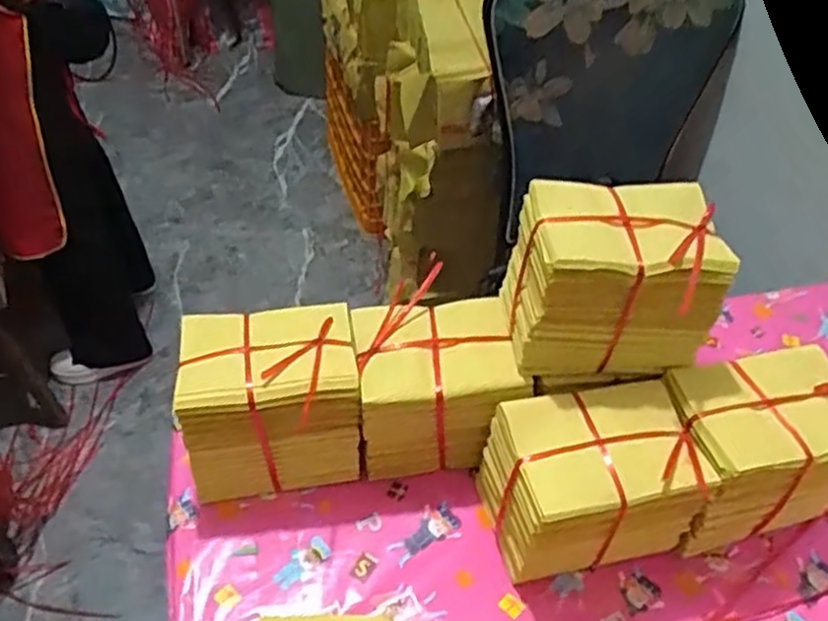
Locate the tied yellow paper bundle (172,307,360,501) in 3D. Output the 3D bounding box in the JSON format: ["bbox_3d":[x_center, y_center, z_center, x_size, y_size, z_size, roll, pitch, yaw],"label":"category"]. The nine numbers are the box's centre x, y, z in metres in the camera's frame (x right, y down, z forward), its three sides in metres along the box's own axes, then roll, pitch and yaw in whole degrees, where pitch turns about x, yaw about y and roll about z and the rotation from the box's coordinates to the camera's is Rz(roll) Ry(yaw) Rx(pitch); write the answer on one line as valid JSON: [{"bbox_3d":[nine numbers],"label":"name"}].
[{"bbox_3d":[-0.139,0.089,0.719,0.160,0.146,0.119,-5,45,-9],"label":"tied yellow paper bundle"}]

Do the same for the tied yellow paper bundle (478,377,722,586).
[{"bbox_3d":[0.162,0.161,0.679,0.167,0.149,0.119,-6,46,-10],"label":"tied yellow paper bundle"}]

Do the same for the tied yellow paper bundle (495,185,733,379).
[{"bbox_3d":[0.181,-0.027,0.670,0.167,0.132,0.122,-1,45,-5],"label":"tied yellow paper bundle"}]

